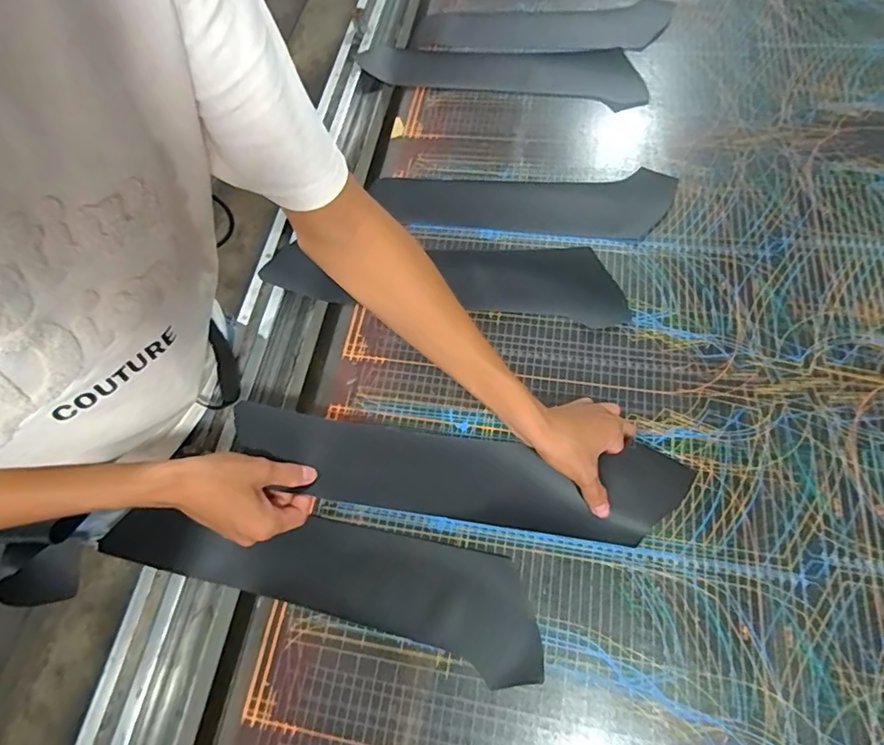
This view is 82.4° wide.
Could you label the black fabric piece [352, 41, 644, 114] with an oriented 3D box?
[{"bbox_3d":[0.096,-0.490,0.809,0.439,0.025,0.121,13,64,10],"label":"black fabric piece"}]

